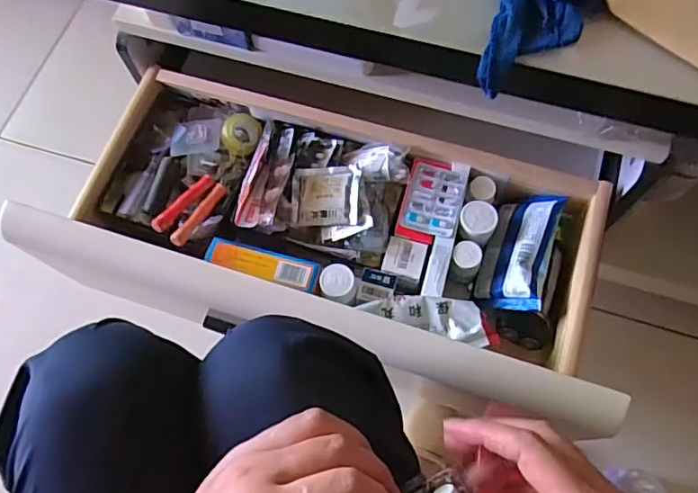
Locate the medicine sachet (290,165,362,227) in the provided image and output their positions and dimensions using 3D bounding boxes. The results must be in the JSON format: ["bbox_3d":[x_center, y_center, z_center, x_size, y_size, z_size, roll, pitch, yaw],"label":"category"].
[{"bbox_3d":[-0.025,-0.057,0.607,0.076,0.019,0.073,0,69,3],"label":"medicine sachet"}]

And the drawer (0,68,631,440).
[{"bbox_3d":[-0.015,-0.025,0.591,0.571,0.114,0.261,17,70,9],"label":"drawer"}]

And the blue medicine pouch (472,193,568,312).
[{"bbox_3d":[0.182,0.004,0.598,0.075,0.028,0.134,-2,63,50],"label":"blue medicine pouch"}]

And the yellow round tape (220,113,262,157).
[{"bbox_3d":[-0.129,-0.132,0.658,0.047,0.019,0.047,6,87,-38],"label":"yellow round tape"}]

